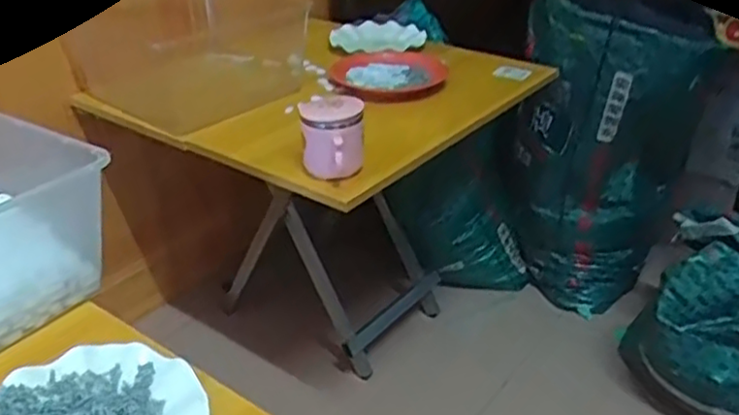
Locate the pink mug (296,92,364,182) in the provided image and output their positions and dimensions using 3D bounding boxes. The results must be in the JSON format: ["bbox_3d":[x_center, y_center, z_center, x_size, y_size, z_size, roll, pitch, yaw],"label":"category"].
[{"bbox_3d":[-0.046,-0.090,0.878,0.080,0.078,0.090,-3,31,-4],"label":"pink mug"}]

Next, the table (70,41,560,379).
[{"bbox_3d":[-0.079,-0.025,1.326,0.582,0.474,0.624,22,37,33],"label":"table"}]

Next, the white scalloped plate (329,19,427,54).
[{"bbox_3d":[0.019,-0.350,1.418,0.185,0.026,0.185,0,30,0],"label":"white scalloped plate"}]

